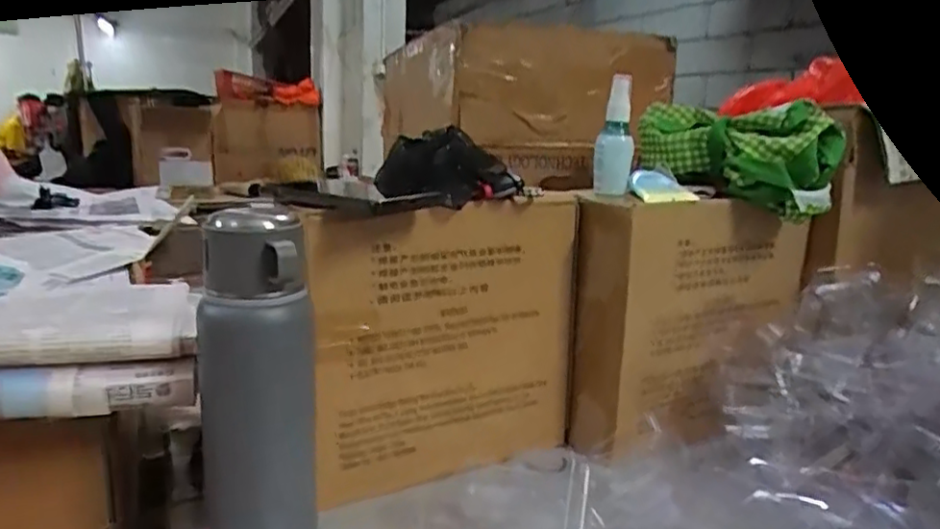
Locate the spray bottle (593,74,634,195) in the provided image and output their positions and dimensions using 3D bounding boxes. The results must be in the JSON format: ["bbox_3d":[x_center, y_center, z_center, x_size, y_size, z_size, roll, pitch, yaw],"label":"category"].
[{"bbox_3d":[0.147,-0.129,0.652,0.037,0.115,0.029,5,13,12],"label":"spray bottle"}]

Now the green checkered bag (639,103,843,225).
[{"bbox_3d":[0.275,-0.115,0.684,0.069,0.102,0.197,-6,15,-32],"label":"green checkered bag"}]

